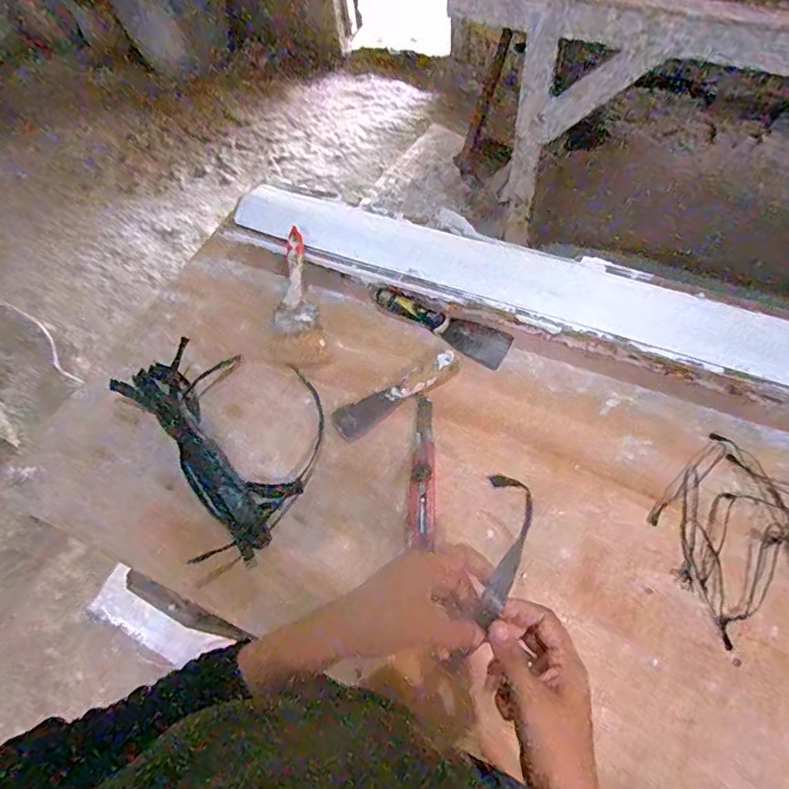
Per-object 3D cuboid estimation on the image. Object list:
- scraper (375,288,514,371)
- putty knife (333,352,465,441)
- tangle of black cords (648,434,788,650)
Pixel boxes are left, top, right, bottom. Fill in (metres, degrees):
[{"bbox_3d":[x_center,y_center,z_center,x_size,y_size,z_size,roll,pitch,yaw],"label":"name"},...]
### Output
[{"bbox_3d":[0.064,-0.098,0.682,0.188,0.016,0.054,27,66,16],"label":"scraper"},{"bbox_3d":[0.005,-0.006,0.632,0.173,0.018,0.044,-31,65,-14],"label":"putty knife"},{"bbox_3d":[0.408,0.161,0.521,0.242,0.021,0.223,40,70,21],"label":"tangle of black cords"}]

